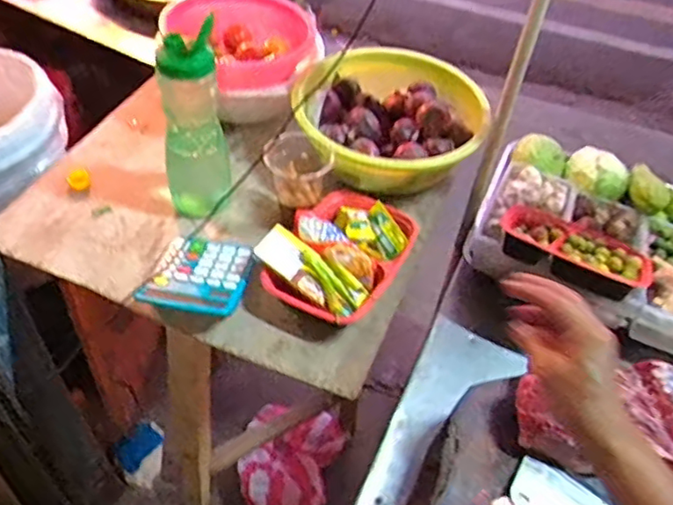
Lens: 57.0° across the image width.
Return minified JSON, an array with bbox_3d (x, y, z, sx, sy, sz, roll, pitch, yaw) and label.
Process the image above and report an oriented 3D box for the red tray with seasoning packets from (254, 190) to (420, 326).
[{"bbox_3d":[0.003,0.001,0.808,0.159,0.051,0.212,26,52,16],"label":"red tray with seasoning packets"}]

